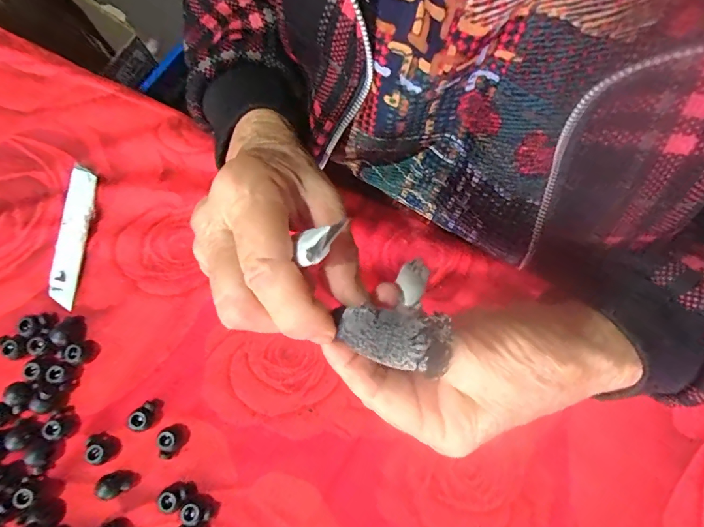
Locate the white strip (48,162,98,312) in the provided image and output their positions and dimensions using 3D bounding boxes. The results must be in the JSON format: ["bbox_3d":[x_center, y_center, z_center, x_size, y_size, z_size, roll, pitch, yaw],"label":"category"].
[{"bbox_3d":[-0.203,-0.021,0.289,0.019,0.004,0.101,8,82,-15],"label":"white strip"}]

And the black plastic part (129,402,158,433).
[{"bbox_3d":[-0.140,0.103,0.267,0.018,0.010,0.014,-40,80,-8],"label":"black plastic part"}]

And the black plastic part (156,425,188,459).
[{"bbox_3d":[-0.121,0.118,0.265,0.016,0.009,0.019,43,81,9],"label":"black plastic part"}]

